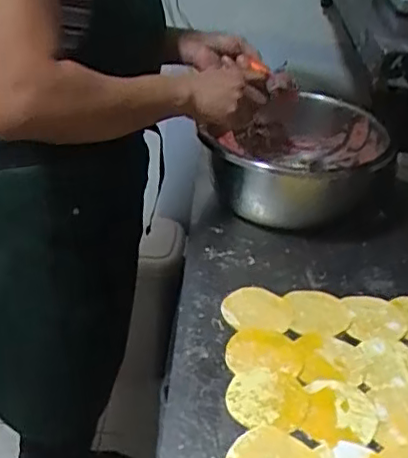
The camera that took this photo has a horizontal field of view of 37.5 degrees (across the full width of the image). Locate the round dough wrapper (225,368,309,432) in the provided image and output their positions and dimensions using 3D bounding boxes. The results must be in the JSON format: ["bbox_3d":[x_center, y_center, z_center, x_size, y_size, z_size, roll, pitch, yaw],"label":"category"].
[{"bbox_3d":[0.065,0.172,0.618,0.082,0.005,0.077,4,35,-3],"label":"round dough wrapper"}]

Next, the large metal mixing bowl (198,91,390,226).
[{"bbox_3d":[0.134,-0.104,0.898,0.237,0.143,0.232,4,35,-3],"label":"large metal mixing bowl"}]

